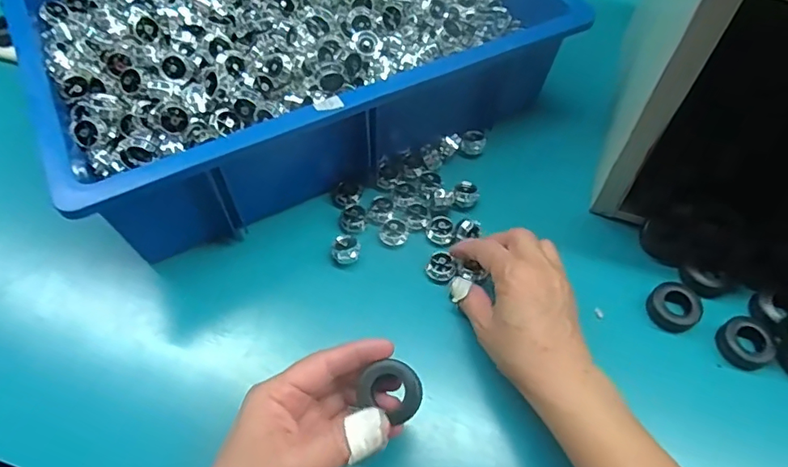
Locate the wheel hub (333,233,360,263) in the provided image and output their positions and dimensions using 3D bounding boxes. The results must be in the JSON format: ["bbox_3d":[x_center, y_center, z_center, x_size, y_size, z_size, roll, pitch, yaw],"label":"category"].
[{"bbox_3d":[-0.039,0.014,0.431,0.022,0.014,0.024,1,56,-2],"label":"wheel hub"}]

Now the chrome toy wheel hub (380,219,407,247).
[{"bbox_3d":[-0.001,0.000,0.440,0.021,0.008,0.022,1,56,-2],"label":"chrome toy wheel hub"}]

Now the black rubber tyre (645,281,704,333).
[{"bbox_3d":[0.222,0.057,0.410,0.040,0.014,0.037,0,59,0],"label":"black rubber tyre"}]

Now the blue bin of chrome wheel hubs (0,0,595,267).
[{"bbox_3d":[-0.084,-0.194,0.498,0.457,0.112,0.344,-26,62,-14],"label":"blue bin of chrome wheel hubs"}]

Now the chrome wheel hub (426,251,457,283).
[{"bbox_3d":[0.039,0.028,0.424,0.023,0.012,0.022,0,59,0],"label":"chrome wheel hub"}]

